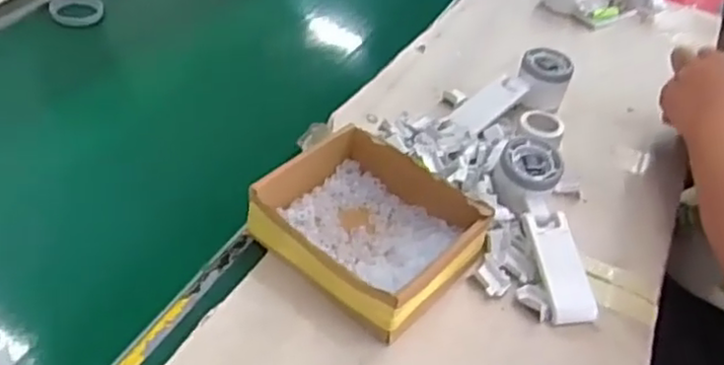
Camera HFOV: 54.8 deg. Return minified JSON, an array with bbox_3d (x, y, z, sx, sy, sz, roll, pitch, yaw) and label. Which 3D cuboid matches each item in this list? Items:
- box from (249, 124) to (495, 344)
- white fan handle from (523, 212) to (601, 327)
[{"bbox_3d":[0.005,0.036,0.591,0.168,0.055,0.148,31,45,24],"label":"box"},{"bbox_3d":[0.170,0.070,0.596,0.038,0.016,0.100,-3,59,-13],"label":"white fan handle"}]

